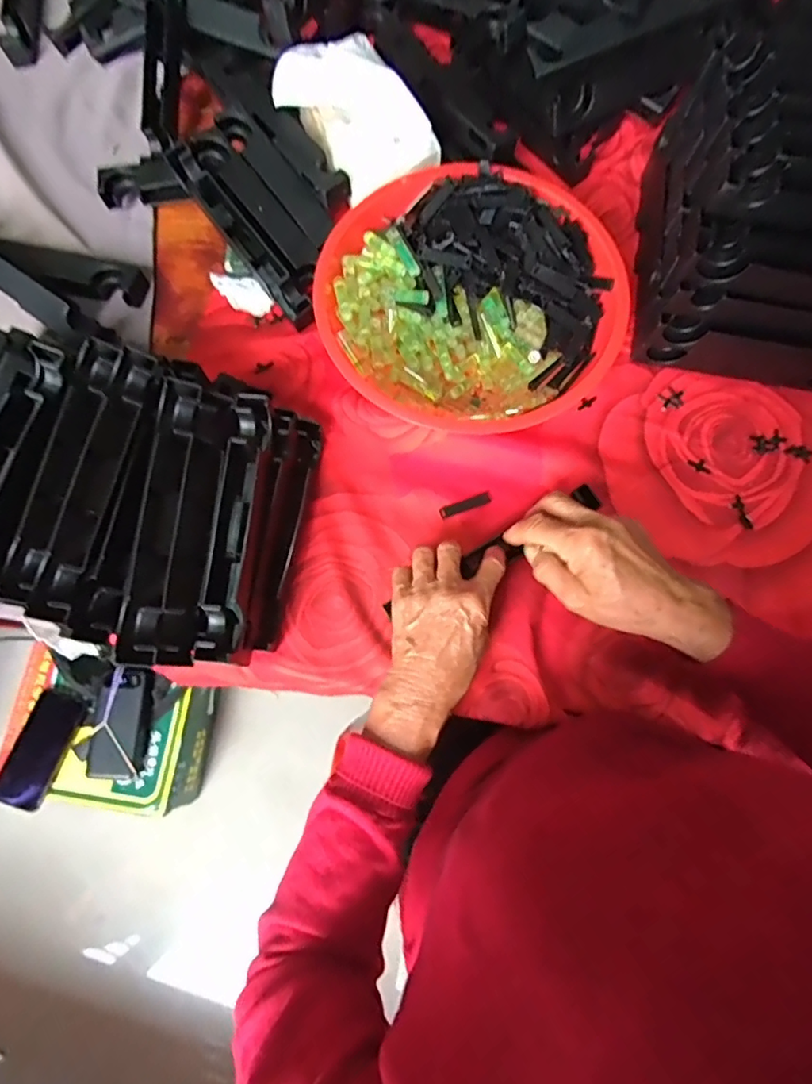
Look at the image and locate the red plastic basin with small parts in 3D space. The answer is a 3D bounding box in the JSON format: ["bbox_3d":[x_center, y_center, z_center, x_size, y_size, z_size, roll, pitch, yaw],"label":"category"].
[{"bbox_3d":[0.051,-0.203,0.472,0.243,0.073,0.217,-10,75,-2],"label":"red plastic basin with small parts"}]

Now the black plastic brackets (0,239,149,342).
[{"bbox_3d":[-0.351,-0.238,0.511,0.193,0.044,0.089,13,76,4],"label":"black plastic brackets"}]

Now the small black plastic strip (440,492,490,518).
[{"bbox_3d":[0.051,-0.032,0.476,0.045,0.004,0.009,-21,76,-5],"label":"small black plastic strip"}]

